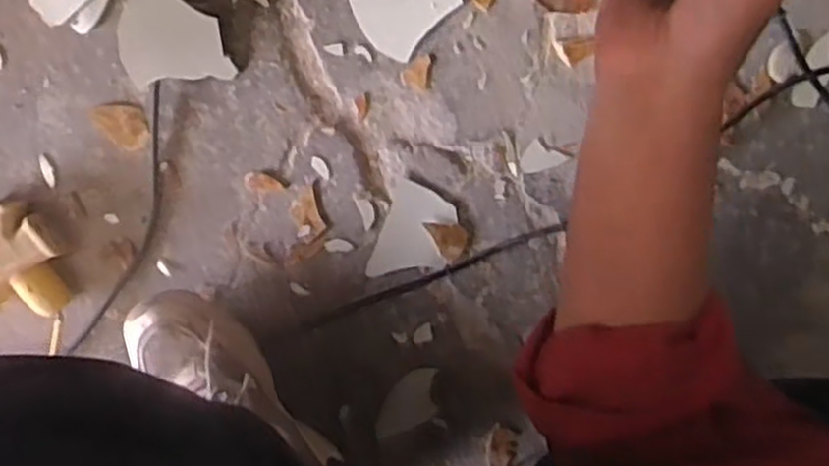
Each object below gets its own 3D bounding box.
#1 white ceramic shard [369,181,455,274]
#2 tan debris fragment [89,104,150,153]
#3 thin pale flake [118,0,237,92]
[{"bbox_3d":[0.001,0.003,0.732,0.062,0.005,0.091,18,98,-3],"label":"white ceramic shard"},{"bbox_3d":[-0.267,-0.096,0.713,0.048,0.004,0.044,0,98,0],"label":"tan debris fragment"},{"bbox_3d":[-0.211,-0.176,0.681,0.088,0.004,0.092,-11,117,-10],"label":"thin pale flake"}]

